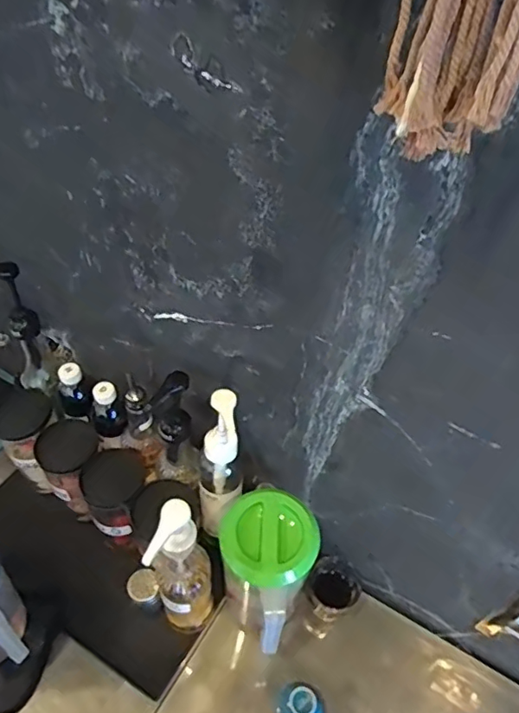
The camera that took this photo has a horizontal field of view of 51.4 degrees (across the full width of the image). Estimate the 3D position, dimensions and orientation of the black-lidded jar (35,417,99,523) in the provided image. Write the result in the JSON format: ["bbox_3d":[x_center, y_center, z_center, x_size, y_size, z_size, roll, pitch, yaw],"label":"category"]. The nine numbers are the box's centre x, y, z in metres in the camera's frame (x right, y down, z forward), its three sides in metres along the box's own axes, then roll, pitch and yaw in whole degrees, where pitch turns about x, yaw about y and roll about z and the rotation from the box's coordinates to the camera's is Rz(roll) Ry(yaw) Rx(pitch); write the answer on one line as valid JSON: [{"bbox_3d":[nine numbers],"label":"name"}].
[{"bbox_3d":[-0.293,0.173,0.855,0.091,0.139,0.099,2,48,-2],"label":"black-lidded jar"}]

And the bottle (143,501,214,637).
[{"bbox_3d":[-0.103,0.264,0.698,0.072,0.322,0.089,-11,50,-13],"label":"bottle"}]

